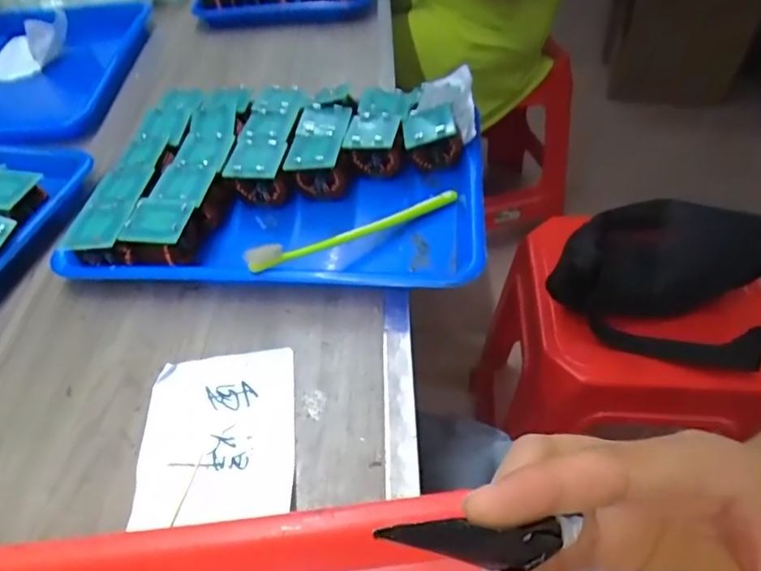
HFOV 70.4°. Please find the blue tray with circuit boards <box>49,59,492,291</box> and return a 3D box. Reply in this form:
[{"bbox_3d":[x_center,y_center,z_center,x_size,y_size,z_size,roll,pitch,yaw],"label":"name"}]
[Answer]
[{"bbox_3d":[-0.074,-0.096,0.480,0.322,0.054,0.257,2,49,7],"label":"blue tray with circuit boards"}]

